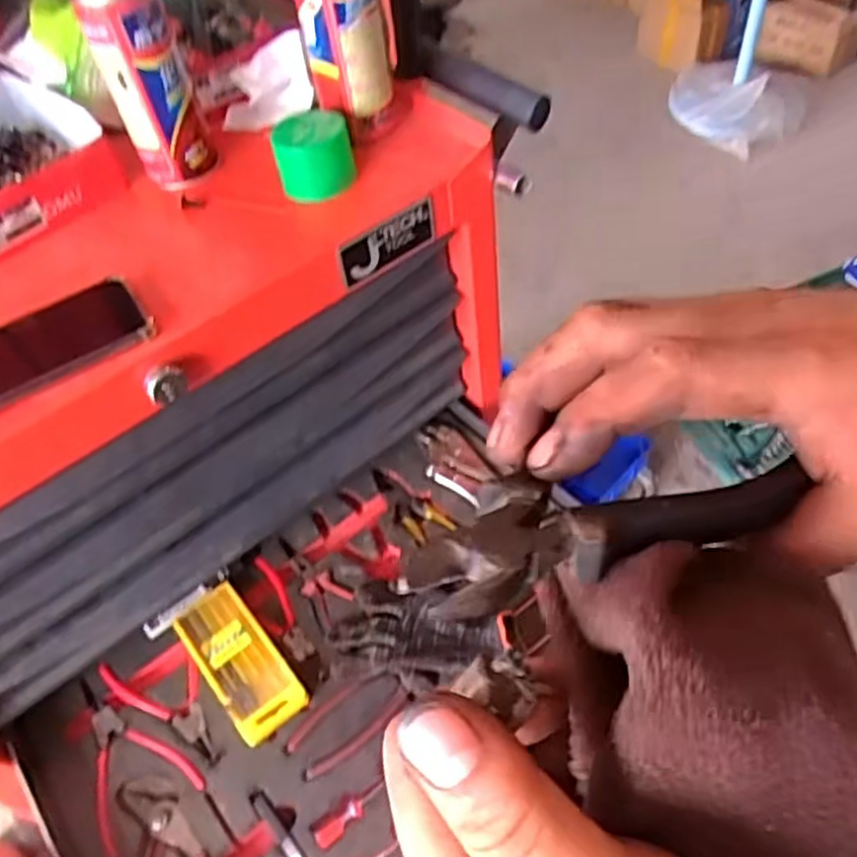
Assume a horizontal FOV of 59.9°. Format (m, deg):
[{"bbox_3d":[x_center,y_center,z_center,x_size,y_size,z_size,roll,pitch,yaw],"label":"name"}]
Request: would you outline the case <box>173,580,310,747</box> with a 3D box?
[{"bbox_3d":[-0.186,0.225,0.732,0.070,0.016,0.163,-35,56,-19],"label":"case"}]

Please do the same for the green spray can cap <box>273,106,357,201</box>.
[{"bbox_3d":[-0.098,-0.235,0.636,0.067,0.052,0.061,-4,52,5],"label":"green spray can cap"}]

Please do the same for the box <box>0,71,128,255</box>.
[{"bbox_3d":[-0.393,-0.242,0.674,0.222,0.052,0.169,31,62,27],"label":"box"}]

